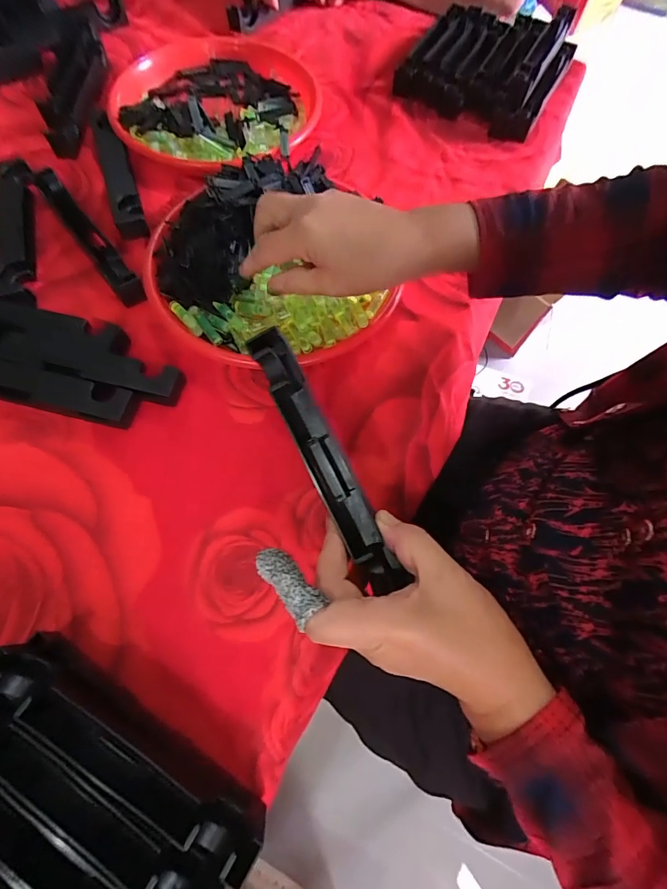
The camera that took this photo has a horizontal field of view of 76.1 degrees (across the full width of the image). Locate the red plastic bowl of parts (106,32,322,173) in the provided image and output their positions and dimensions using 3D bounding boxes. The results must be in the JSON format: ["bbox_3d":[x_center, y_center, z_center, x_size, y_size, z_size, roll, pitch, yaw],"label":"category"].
[{"bbox_3d":[-0.144,-0.434,0.532,0.241,0.047,0.259,1,69,-2],"label":"red plastic bowl of parts"}]

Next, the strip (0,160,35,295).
[{"bbox_3d":[-0.337,-0.235,0.451,0.034,0.034,0.176,-10,69,-6],"label":"strip"}]

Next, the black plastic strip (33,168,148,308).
[{"bbox_3d":[-0.257,-0.218,0.448,0.024,0.031,0.200,-36,74,-14],"label":"black plastic strip"}]

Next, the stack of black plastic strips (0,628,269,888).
[{"bbox_3d":[-0.160,0.232,0.258,0.201,0.058,0.131,32,71,10],"label":"stack of black plastic strips"}]

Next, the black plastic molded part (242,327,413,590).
[{"bbox_3d":[-0.006,0.011,0.291,0.027,0.029,0.184,-26,87,-11],"label":"black plastic molded part"}]

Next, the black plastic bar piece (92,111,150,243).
[{"bbox_3d":[-0.250,-0.319,0.491,0.030,0.025,0.206,-19,70,-9],"label":"black plastic bar piece"}]

